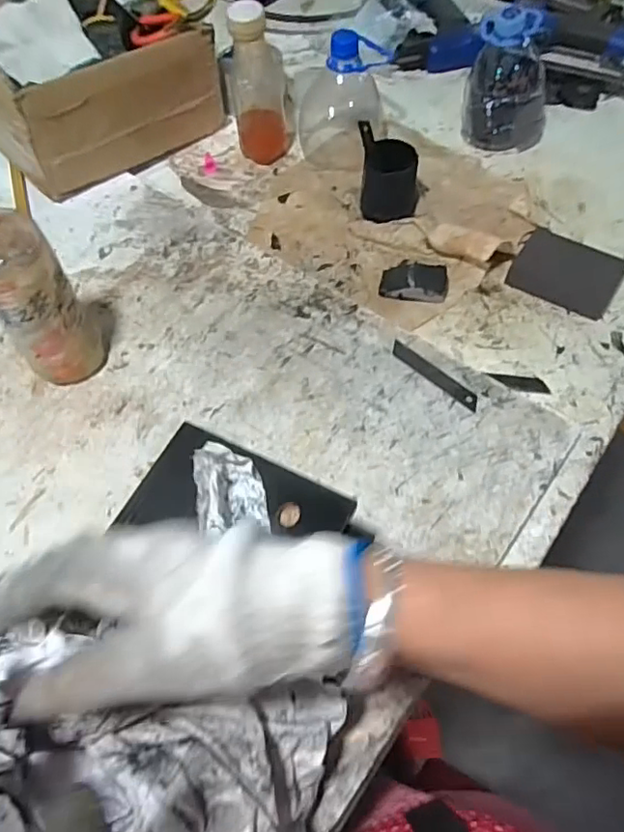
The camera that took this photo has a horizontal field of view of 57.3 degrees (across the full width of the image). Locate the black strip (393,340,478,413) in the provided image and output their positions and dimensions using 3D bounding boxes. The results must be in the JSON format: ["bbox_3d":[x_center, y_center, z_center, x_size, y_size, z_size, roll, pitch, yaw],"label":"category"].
[{"bbox_3d":[0.114,-0.039,0.530,0.098,0.004,0.015,41,70,20],"label":"black strip"}]

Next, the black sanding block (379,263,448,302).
[{"bbox_3d":[0.105,-0.138,0.586,0.067,0.020,0.036,14,63,8],"label":"black sanding block"}]

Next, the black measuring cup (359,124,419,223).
[{"bbox_3d":[0.086,-0.258,0.617,0.067,0.078,0.061,-4,62,-1],"label":"black measuring cup"}]

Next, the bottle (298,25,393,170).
[{"bbox_3d":[0.037,-0.366,0.656,0.102,0.118,0.090,-4,62,-1],"label":"bottle"}]

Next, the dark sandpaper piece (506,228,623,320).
[{"bbox_3d":[0.259,-0.145,0.583,0.099,0.010,0.075,27,84,14],"label":"dark sandpaper piece"}]

